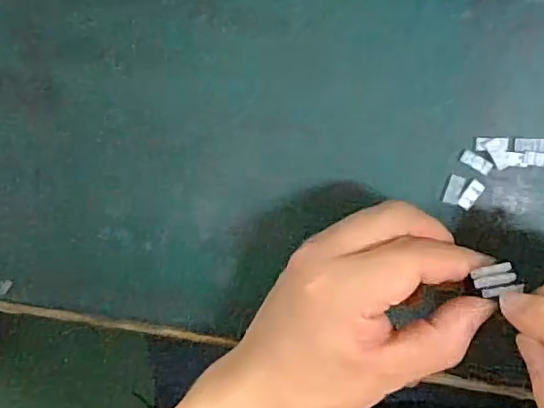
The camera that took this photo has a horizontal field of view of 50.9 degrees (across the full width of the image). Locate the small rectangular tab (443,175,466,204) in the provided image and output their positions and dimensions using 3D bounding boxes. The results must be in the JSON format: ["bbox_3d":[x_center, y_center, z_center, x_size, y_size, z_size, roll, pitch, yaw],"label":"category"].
[{"bbox_3d":[0.097,-0.007,0.302,0.008,0.004,0.015,19,97,3],"label":"small rectangular tab"}]

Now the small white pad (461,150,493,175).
[{"bbox_3d":[0.107,-0.022,0.298,0.016,0.004,0.007,32,98,1],"label":"small white pad"}]

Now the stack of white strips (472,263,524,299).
[{"bbox_3d":[0.099,0.034,0.251,0.019,0.004,0.013,-16,94,6],"label":"stack of white strips"}]

